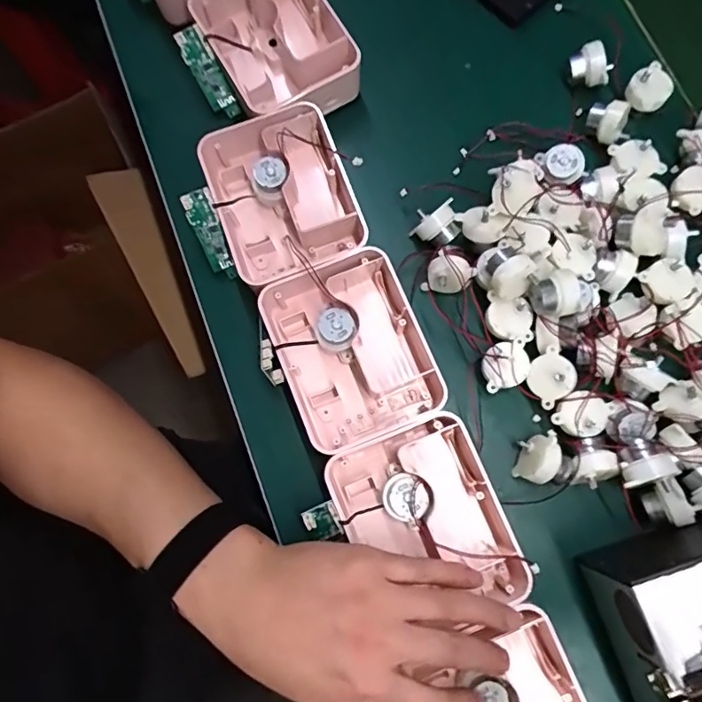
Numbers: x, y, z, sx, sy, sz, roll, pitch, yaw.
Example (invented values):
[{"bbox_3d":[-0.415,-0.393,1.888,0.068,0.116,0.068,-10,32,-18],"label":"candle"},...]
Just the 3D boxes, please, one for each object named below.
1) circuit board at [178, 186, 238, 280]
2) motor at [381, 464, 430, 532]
[{"bbox_3d":[-0.108,-0.088,0.402,0.022,0.009,0.070,-21,116,-5],"label":"circuit board"},{"bbox_3d":[0.036,0.099,0.353,0.032,0.030,0.034,18,77,4],"label":"motor"}]

